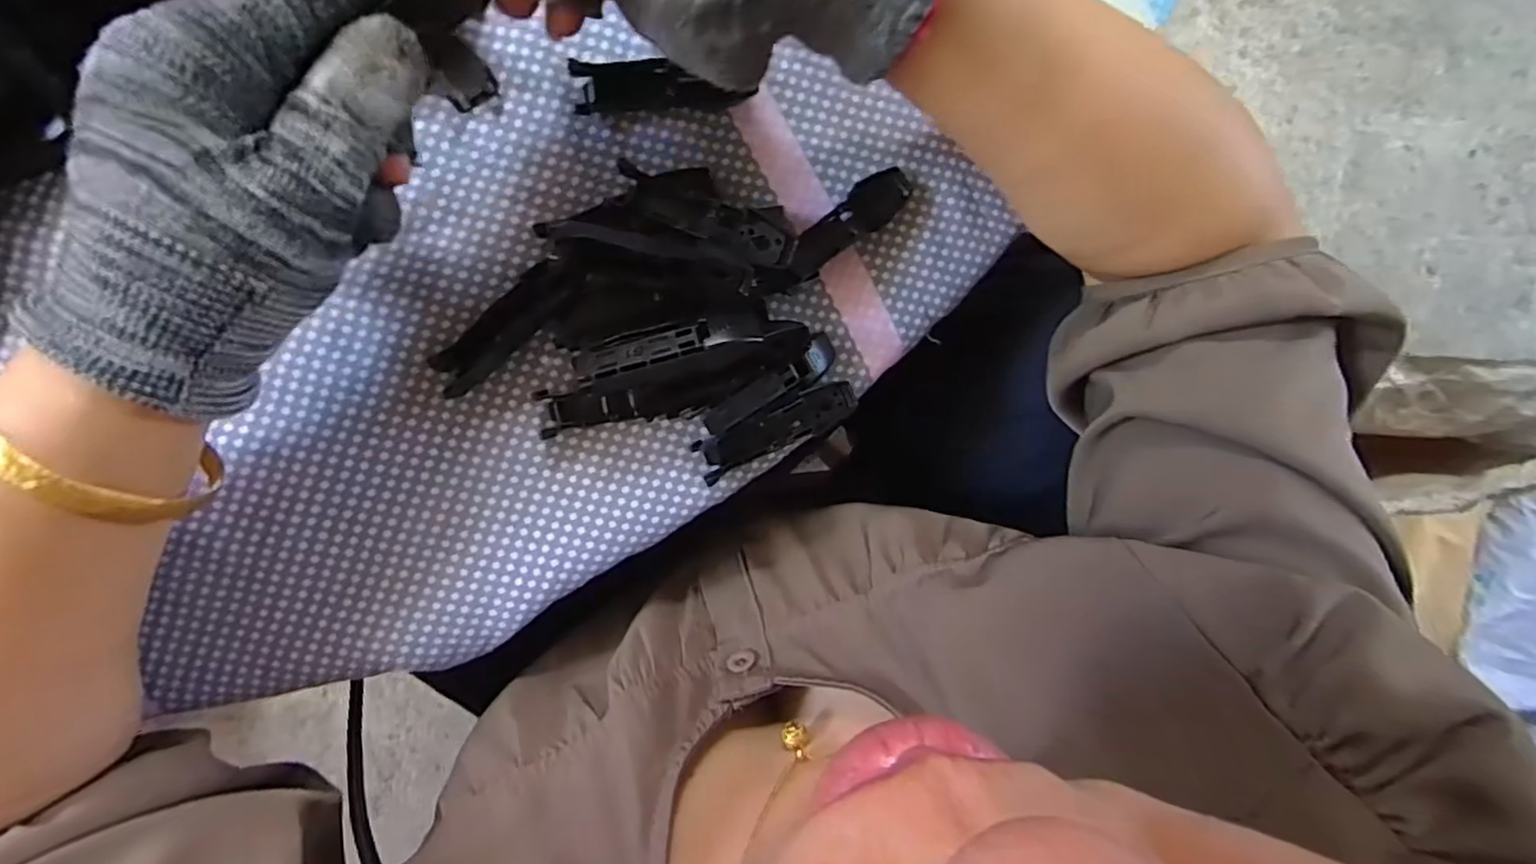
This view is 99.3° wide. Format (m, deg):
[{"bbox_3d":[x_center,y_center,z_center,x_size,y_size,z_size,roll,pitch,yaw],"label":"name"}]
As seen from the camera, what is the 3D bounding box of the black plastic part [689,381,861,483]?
[{"bbox_3d":[0.003,-0.002,0.267,0.068,0.017,0.019,-26,101,-4],"label":"black plastic part"}]

